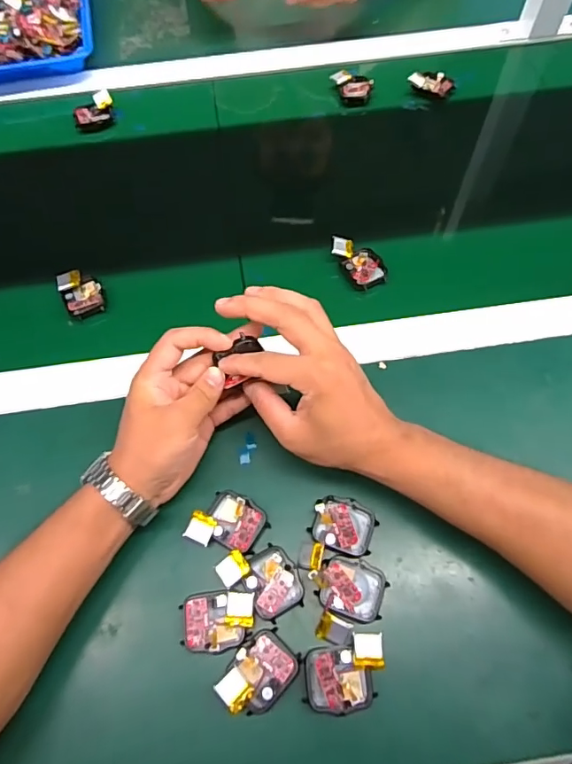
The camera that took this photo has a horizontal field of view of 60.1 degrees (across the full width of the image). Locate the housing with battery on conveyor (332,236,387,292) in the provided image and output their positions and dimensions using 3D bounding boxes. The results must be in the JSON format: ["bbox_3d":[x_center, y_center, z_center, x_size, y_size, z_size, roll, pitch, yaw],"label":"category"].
[{"bbox_3d":[0.074,-0.121,0.490,0.038,0.019,0.061,-35,68,-14],"label":"housing with battery on conveyor"}]

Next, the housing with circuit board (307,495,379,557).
[{"bbox_3d":[0.044,0.109,0.374,0.046,0.019,0.038,16,66,9],"label":"housing with circuit board"}]

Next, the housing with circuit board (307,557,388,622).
[{"bbox_3d":[0.045,0.147,0.355,0.051,0.015,0.039,17,66,9],"label":"housing with circuit board"}]

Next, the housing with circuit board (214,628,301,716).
[{"bbox_3d":[-0.018,0.194,0.329,0.038,0.013,0.051,41,72,19],"label":"housing with circuit board"}]

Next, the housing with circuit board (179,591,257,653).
[{"bbox_3d":[-0.047,0.166,0.345,0.051,0.010,0.037,-5,64,-1],"label":"housing with circuit board"}]

